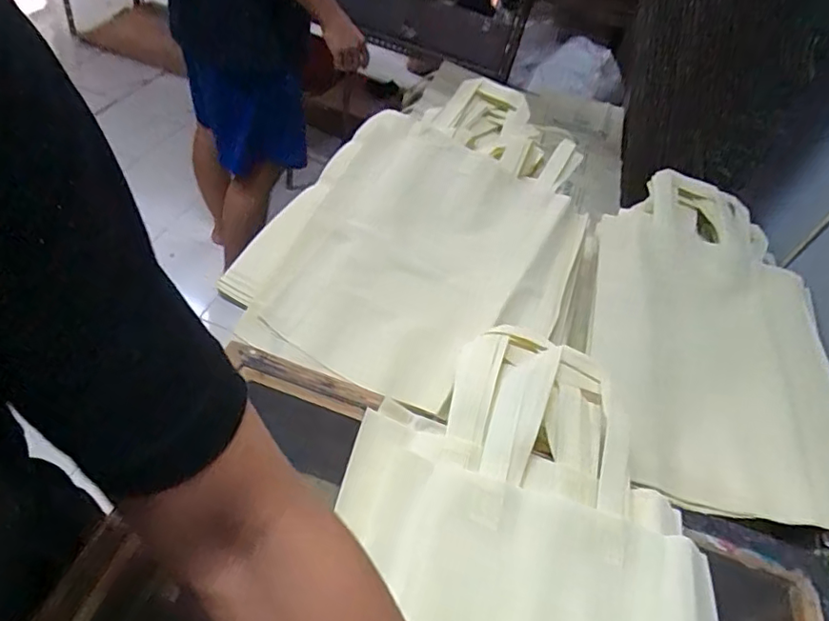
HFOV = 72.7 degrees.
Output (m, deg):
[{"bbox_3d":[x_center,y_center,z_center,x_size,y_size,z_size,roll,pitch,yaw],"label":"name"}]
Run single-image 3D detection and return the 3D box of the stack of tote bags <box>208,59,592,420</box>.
[{"bbox_3d":[0.046,-0.133,0.756,0.356,0.062,0.604,27,56,10],"label":"stack of tote bags"}]

